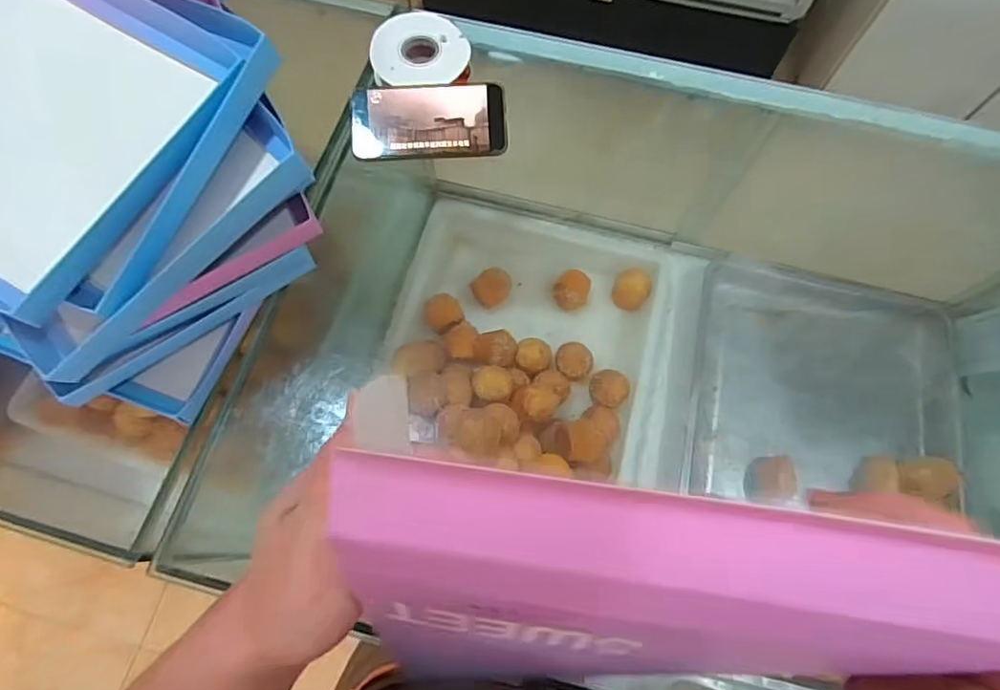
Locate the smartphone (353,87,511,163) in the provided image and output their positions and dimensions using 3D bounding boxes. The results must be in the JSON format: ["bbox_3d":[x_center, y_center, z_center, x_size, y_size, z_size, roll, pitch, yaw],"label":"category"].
[{"bbox_3d":[-0.075,-0.235,0.570,0.160,0.012,0.077,-1,87,-1],"label":"smartphone"}]

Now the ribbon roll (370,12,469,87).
[{"bbox_3d":[-0.086,-0.323,0.594,0.104,0.024,0.100,-3,71,-2],"label":"ribbon roll"}]

